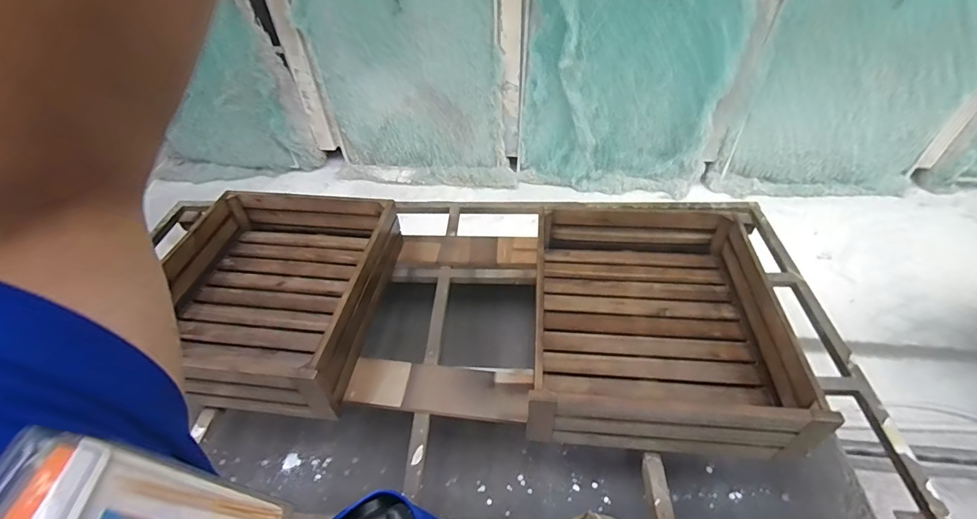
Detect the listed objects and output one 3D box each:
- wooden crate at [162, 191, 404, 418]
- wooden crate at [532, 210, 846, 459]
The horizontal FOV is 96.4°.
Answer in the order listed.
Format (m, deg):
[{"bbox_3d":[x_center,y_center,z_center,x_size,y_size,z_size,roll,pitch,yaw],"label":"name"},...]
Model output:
[{"bbox_3d":[-0.533,0.074,1.088,0.506,0.169,0.569,4,45,4],"label":"wooden crate"},{"bbox_3d":[0.364,0.119,0.989,0.503,0.149,0.560,4,45,4],"label":"wooden crate"}]

